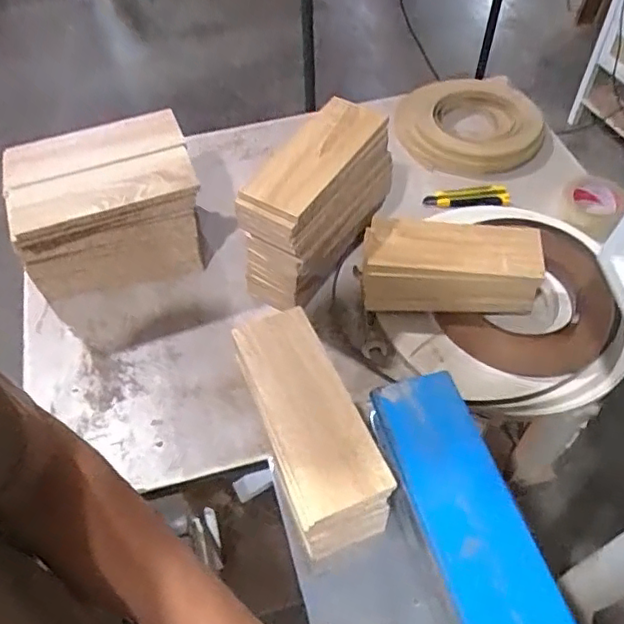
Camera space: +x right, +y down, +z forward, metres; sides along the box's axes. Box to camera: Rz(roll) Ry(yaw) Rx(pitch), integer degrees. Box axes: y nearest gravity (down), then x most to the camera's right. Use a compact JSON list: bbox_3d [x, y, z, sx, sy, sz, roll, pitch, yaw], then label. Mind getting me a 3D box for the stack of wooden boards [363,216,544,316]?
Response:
[{"bbox_3d":[0.198,-0.064,0.862,0.245,0.119,0.101,1,54,2],"label":"stack of wooden boards"}]

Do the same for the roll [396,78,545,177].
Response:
[{"bbox_3d":[0.292,-0.354,1.093,0.269,0.062,0.234,14,55,12],"label":"roll"}]

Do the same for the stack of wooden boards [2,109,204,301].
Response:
[{"bbox_3d":[-0.309,-0.148,0.901,0.263,0.190,0.176,-18,55,-12],"label":"stack of wooden boards"}]

